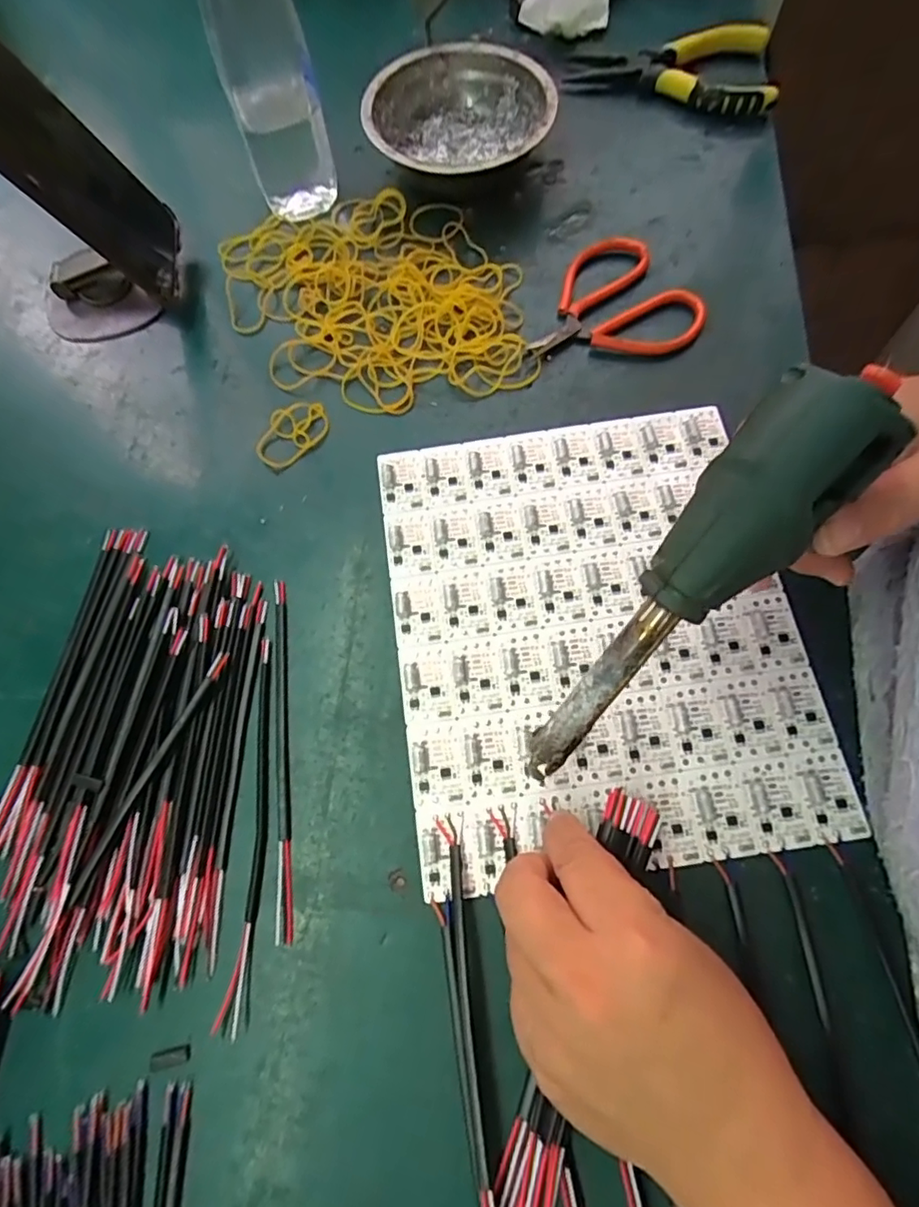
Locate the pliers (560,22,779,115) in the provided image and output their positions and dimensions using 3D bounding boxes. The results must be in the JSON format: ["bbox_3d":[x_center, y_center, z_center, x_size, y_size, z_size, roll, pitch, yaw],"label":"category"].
[{"bbox_3d":[0.148,-0.374,0.401,0.140,0.030,0.061,1,71,3],"label":"pliers"}]

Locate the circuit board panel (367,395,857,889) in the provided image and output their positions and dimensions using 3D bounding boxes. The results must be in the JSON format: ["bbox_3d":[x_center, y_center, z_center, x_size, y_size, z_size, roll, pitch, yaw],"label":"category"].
[{"bbox_3d":[0.068,0.008,0.298,0.201,0.006,0.236,-9,70,0],"label":"circuit board panel"}]

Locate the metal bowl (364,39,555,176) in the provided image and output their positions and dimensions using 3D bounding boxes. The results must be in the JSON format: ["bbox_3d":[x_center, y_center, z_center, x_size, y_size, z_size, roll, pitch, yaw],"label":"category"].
[{"bbox_3d":[0.000,-0.321,0.392,0.122,0.047,0.112,-13,71,-2],"label":"metal bowl"}]

